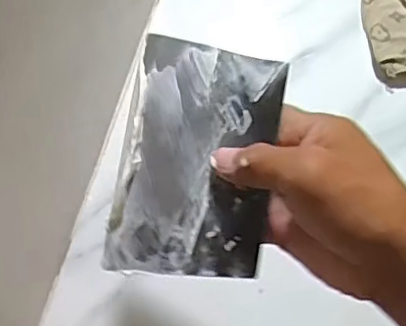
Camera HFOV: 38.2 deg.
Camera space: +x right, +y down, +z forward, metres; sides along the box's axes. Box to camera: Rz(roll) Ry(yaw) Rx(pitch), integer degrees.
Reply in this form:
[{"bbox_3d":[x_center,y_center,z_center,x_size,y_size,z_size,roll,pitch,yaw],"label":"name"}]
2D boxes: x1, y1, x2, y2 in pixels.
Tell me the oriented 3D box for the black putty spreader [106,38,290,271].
[{"bbox_3d":[-0.004,-0.002,0.339,0.088,0.007,0.135,9,86,18],"label":"black putty spreader"}]

